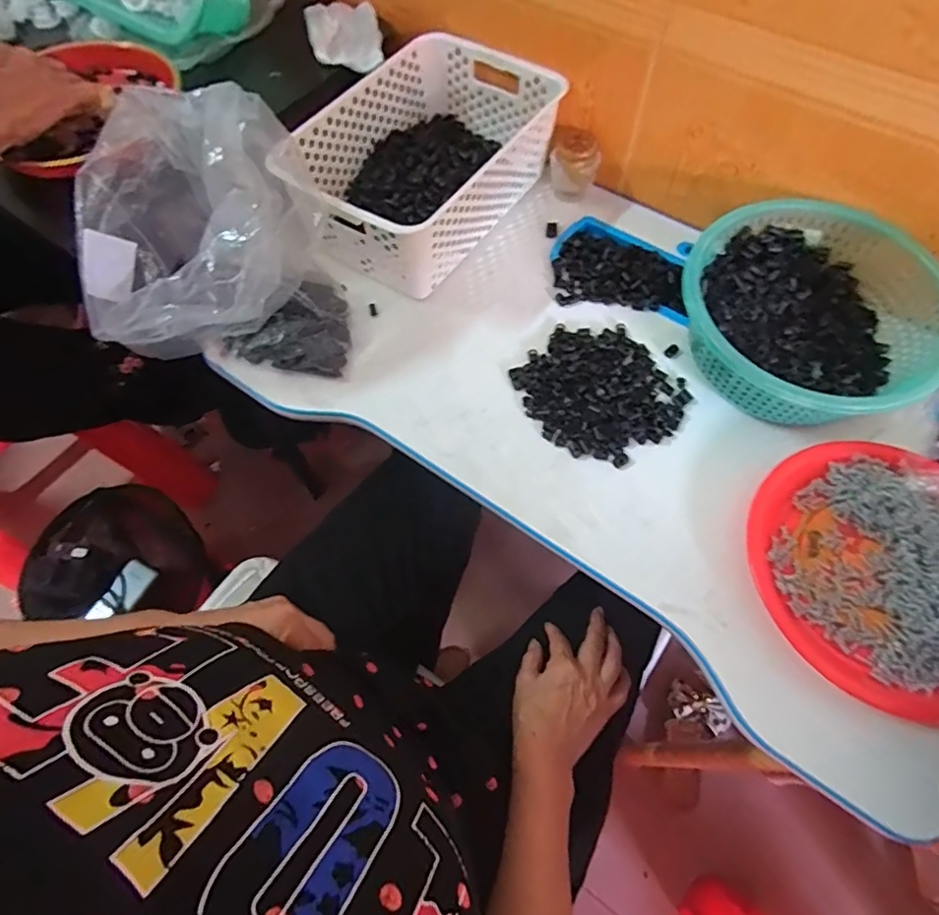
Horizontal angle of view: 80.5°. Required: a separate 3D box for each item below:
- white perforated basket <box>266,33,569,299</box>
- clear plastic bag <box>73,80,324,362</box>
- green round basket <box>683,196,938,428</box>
[{"bbox_3d":[-0.050,-0.341,0.630,0.205,0.102,0.330,29,69,14],"label":"white perforated basket"},{"bbox_3d":[-0.246,-0.231,0.516,0.205,0.137,0.232,-4,65,-1],"label":"clear plastic bag"},{"bbox_3d":[0.328,-0.133,0.535,0.222,0.078,0.232,-19,66,-8],"label":"green round basket"}]

